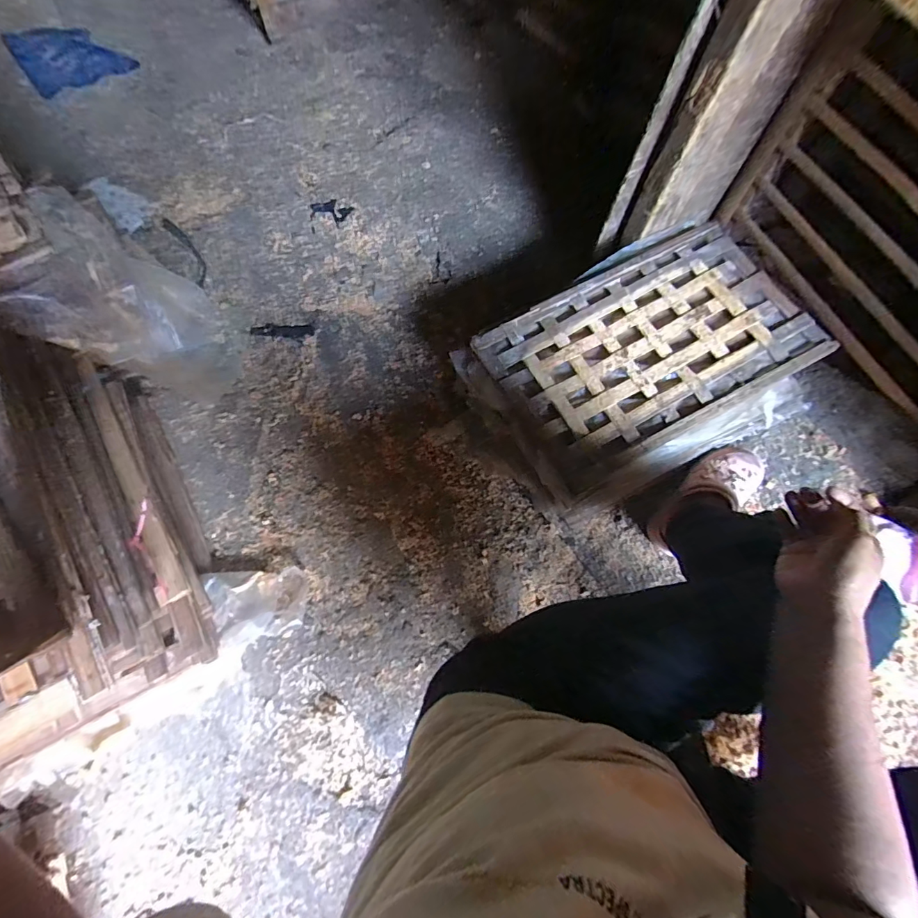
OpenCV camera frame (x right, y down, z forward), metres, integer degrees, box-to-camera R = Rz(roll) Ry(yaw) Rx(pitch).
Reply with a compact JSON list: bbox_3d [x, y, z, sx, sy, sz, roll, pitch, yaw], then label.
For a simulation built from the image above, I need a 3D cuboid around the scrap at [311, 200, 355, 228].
[{"bbox_3d":[-0.352,-0.671,1.225,0.105,0.006,0.088,27,72,6],"label":"scrap"}]

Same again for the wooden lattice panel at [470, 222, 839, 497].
[{"bbox_3d":[0.357,-0.218,0.851,0.581,0.047,0.356,-27,74,-8],"label":"wooden lattice panel"}]

